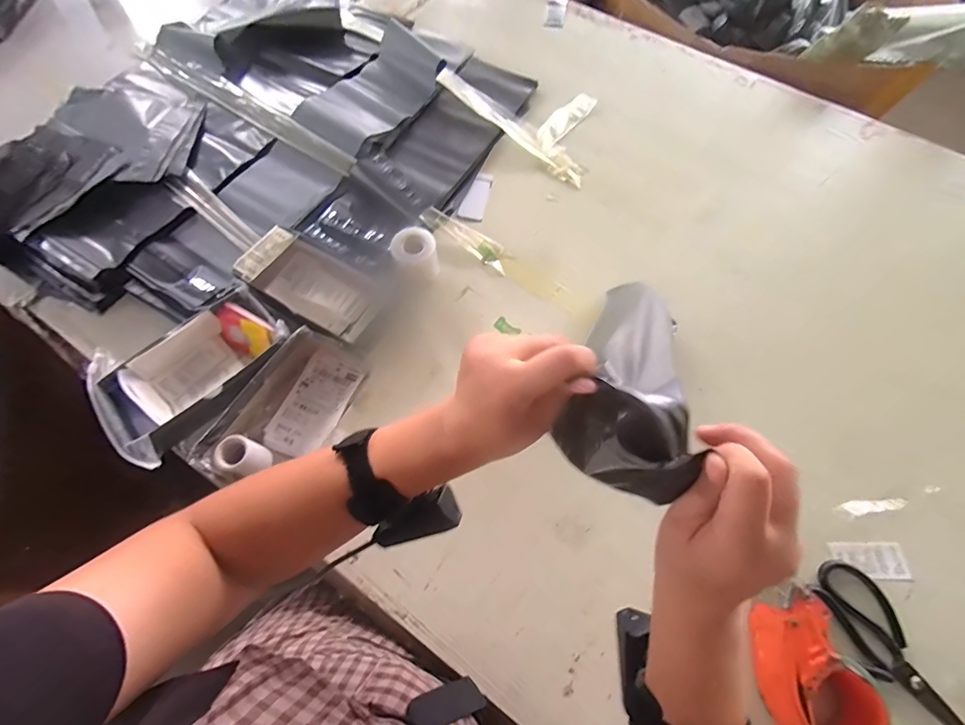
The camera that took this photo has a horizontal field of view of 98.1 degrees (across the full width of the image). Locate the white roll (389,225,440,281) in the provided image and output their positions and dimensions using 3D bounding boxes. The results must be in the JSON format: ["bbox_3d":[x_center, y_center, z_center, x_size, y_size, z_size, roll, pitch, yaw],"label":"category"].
[{"bbox_3d":[-0.101,-0.157,0.626,0.064,0.055,0.066,0,67,-1],"label":"white roll"}]

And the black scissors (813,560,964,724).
[{"bbox_3d":[0.462,0.334,0.470,0.082,0.015,0.212,-23,69,-11],"label":"black scissors"}]

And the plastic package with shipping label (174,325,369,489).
[{"bbox_3d":[-0.252,0.066,0.549,0.113,0.067,0.221,33,70,12],"label":"plastic package with shipping label"}]

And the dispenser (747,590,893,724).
[{"bbox_3d":[0.346,0.328,0.445,0.101,0.061,0.154,-5,67,-3],"label":"dispenser"}]

